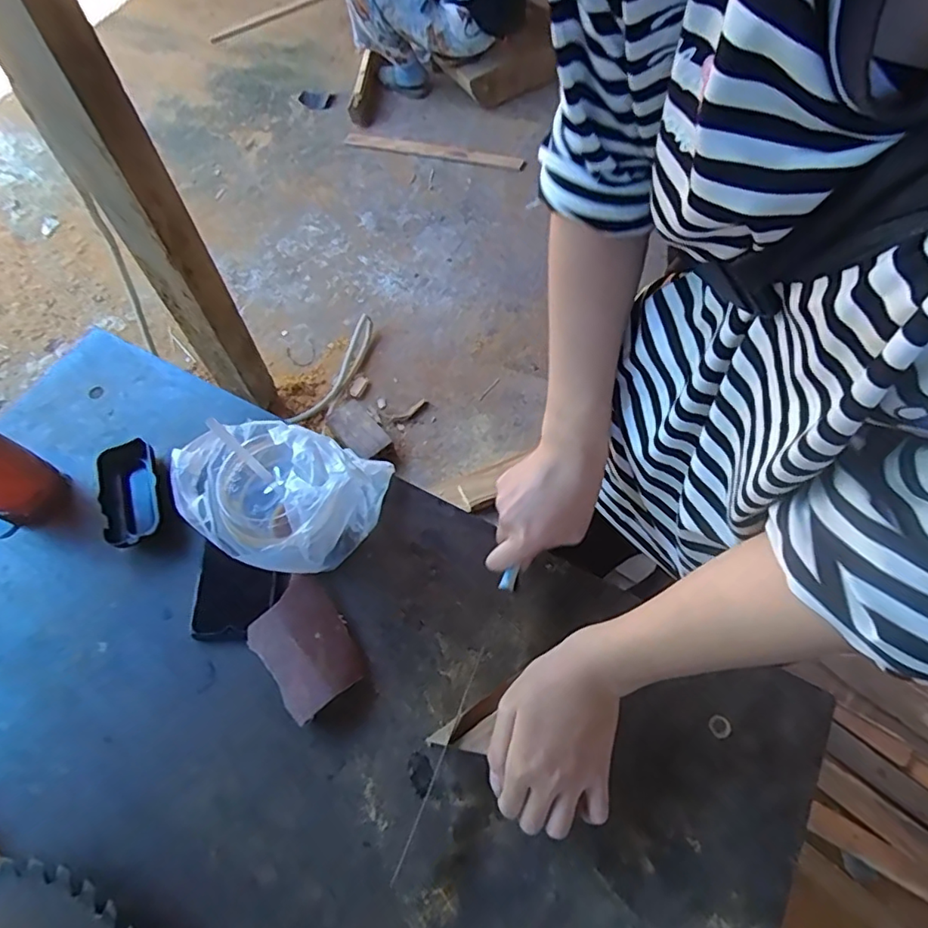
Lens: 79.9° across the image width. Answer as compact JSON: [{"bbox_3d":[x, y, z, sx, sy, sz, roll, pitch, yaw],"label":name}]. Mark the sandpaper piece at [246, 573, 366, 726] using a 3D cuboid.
[{"bbox_3d":[-0.134,0.154,0.472,0.071,0.032,0.102,-36,66,-17],"label":"sandpaper piece"}]

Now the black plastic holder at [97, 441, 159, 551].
[{"bbox_3d":[-0.323,0.030,0.540,0.056,0.028,0.105,-23,63,-11],"label":"black plastic holder"}]

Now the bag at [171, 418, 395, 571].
[{"bbox_3d":[-0.139,0.022,0.471,0.122,0.148,0.152,33,67,18],"label":"bag"}]

